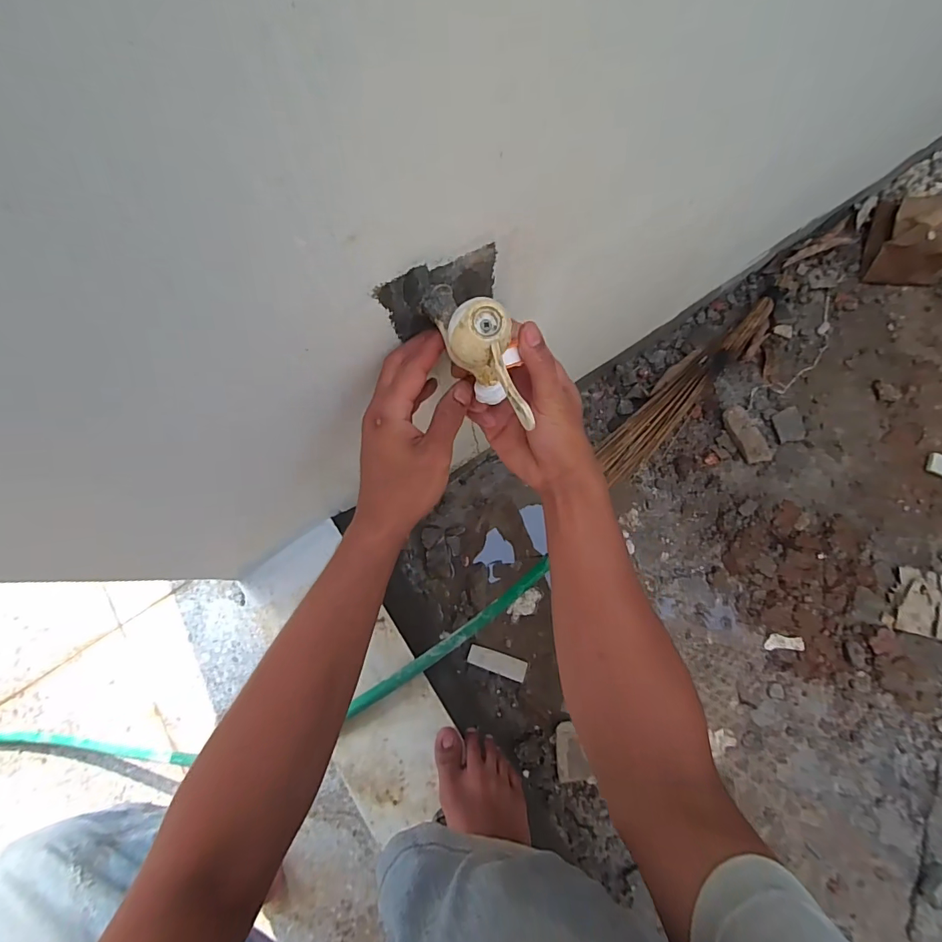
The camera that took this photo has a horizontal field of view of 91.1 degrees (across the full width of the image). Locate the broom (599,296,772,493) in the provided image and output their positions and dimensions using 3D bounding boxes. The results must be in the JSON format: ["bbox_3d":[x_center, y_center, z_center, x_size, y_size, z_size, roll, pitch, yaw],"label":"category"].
[{"bbox_3d":[0.394,-0.149,0.834,0.447,0.058,0.077,-43,81,-4],"label":"broom"}]

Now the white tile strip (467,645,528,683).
[{"bbox_3d":[0.046,0.333,0.802,0.101,0.014,0.033,18,83,6],"label":"white tile strip"}]

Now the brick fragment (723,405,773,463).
[{"bbox_3d":[0.490,-0.064,0.822,0.049,0.028,0.110,-28,80,-1],"label":"brick fragment"}]

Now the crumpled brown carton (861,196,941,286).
[{"bbox_3d":[0.835,-0.434,0.859,0.153,0.059,0.158,9,82,5],"label":"crumpled brown carton"}]

